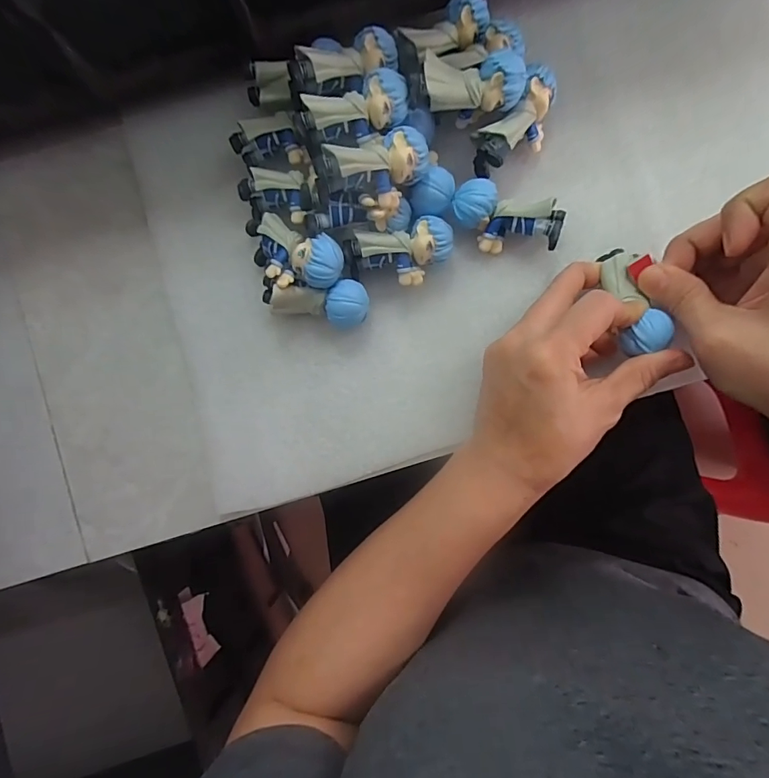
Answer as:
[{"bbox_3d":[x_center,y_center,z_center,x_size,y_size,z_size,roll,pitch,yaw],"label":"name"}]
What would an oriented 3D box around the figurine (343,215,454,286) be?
[{"bbox_3d":[0.010,-0.077,0.267,0.061,0.032,0.032,-15,87,5],"label":"figurine"}]

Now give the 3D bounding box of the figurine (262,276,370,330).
[{"bbox_3d":[-0.040,-0.051,0.271,0.061,0.028,0.025,7,89,6],"label":"figurine"}]

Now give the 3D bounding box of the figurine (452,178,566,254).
[{"bbox_3d":[0.069,-0.096,0.263,0.062,0.028,0.031,24,91,6],"label":"figurine"}]

